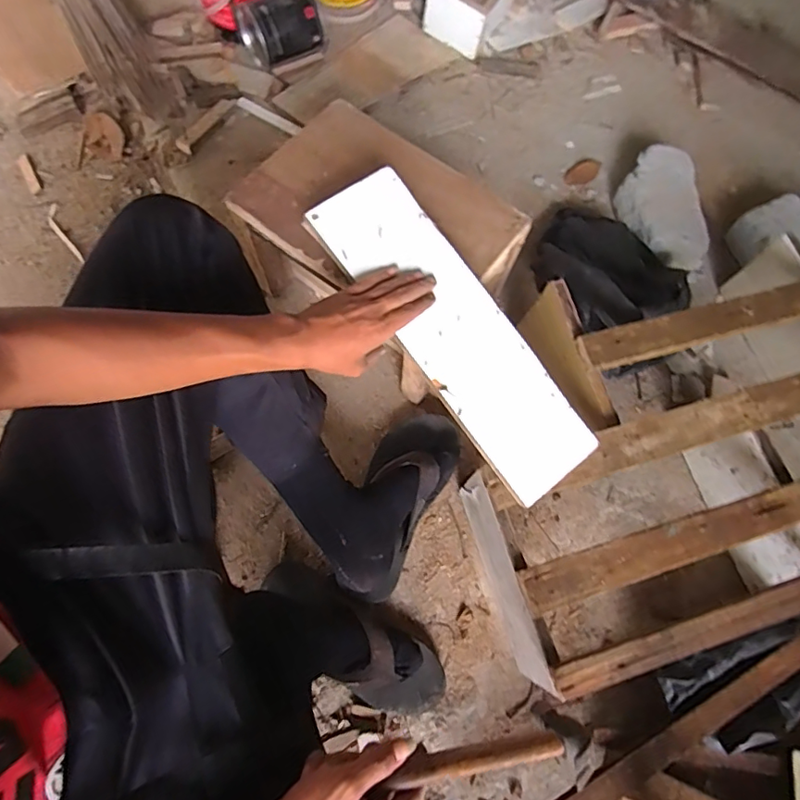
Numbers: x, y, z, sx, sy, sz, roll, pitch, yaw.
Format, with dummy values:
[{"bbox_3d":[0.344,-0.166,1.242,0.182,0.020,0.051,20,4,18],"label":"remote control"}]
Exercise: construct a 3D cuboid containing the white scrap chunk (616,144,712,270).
[{"bbox_3d":[0.432,-0.325,0.873,0.104,0.103,0.215,-13,71,-5],"label":"white scrap chunk"}]

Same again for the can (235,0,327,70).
[{"bbox_3d":[-0.223,-0.703,0.967,0.140,0.088,0.104,-32,75,-13],"label":"can"}]

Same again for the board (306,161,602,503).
[{"bbox_3d":[0.061,-0.076,0.578,0.122,0.016,0.397,-36,89,-12],"label":"board"}]

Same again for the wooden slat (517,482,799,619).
[{"bbox_3d":[0.307,0.161,0.578,0.360,0.017,0.048,-15,72,-8],"label":"wooden slat"}]

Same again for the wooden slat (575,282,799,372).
[{"bbox_3d":[0.410,-0.102,0.668,0.374,0.022,0.047,-14,72,-8],"label":"wooden slat"}]

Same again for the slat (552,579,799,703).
[{"bbox_3d":[0.331,0.244,0.549,0.351,0.015,0.031,-15,72,-8],"label":"slat"}]

